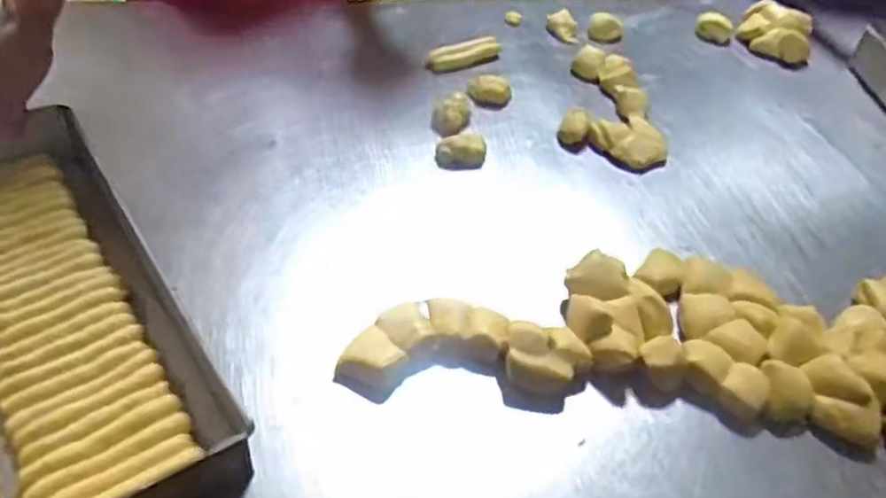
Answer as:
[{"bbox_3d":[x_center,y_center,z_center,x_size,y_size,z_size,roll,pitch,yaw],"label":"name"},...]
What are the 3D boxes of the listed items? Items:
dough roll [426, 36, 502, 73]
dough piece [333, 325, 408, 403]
[{"bbox_3d":[0.026,-0.246,0.894,0.093,0.026,0.027,-13,47,-18],"label":"dough roll"},{"bbox_3d":[-0.055,0.092,0.552,0.046,0.022,0.051,29,49,22],"label":"dough piece"}]

